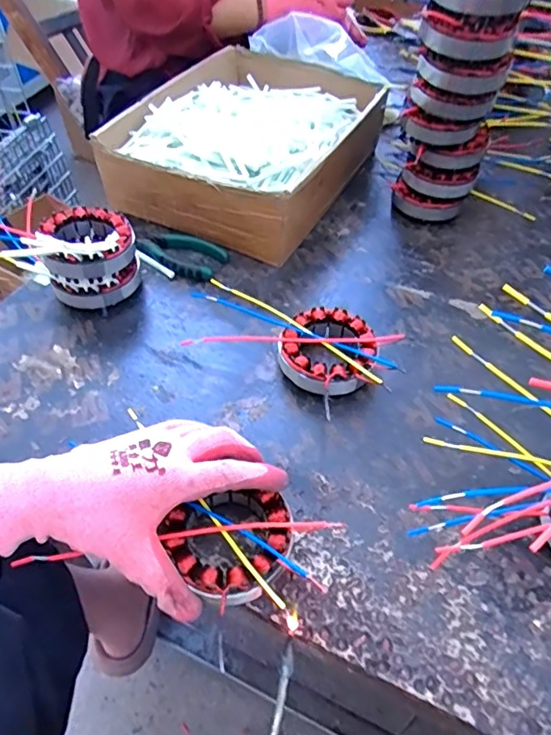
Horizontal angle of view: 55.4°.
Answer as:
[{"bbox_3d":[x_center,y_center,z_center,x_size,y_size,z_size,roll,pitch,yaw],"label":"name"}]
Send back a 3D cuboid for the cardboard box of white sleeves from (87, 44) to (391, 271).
[{"bbox_3d":[-0.020,-0.283,0.659,0.238,0.102,0.342,21,52,16],"label":"cardboard box of white sleeves"}]

